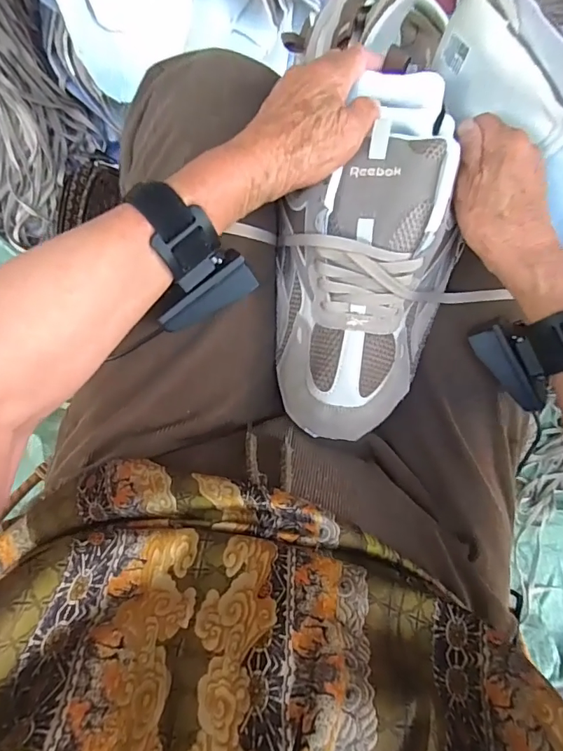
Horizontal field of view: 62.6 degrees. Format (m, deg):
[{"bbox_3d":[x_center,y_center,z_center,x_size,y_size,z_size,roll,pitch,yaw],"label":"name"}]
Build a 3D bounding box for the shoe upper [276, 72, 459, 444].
[{"bbox_3d":[0.064,-0.081,0.330,0.129,0.054,0.251,13,100,-4],"label":"shoe upper"}]

